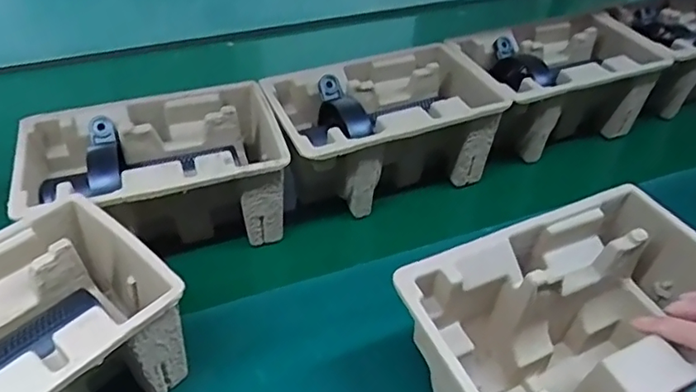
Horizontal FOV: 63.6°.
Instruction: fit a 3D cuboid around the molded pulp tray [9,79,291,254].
[{"bbox_3d":[-0.175,-0.015,0.533,0.224,0.103,0.140,-14,47,-17],"label":"molded pulp tray"}]

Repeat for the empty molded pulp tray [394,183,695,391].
[{"bbox_3d":[0.156,0.104,0.399,0.219,0.121,0.140,-16,41,-22],"label":"empty molded pulp tray"}]

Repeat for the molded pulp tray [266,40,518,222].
[{"bbox_3d":[0.032,-0.069,0.598,0.219,0.114,0.150,-14,47,-17],"label":"molded pulp tray"}]

